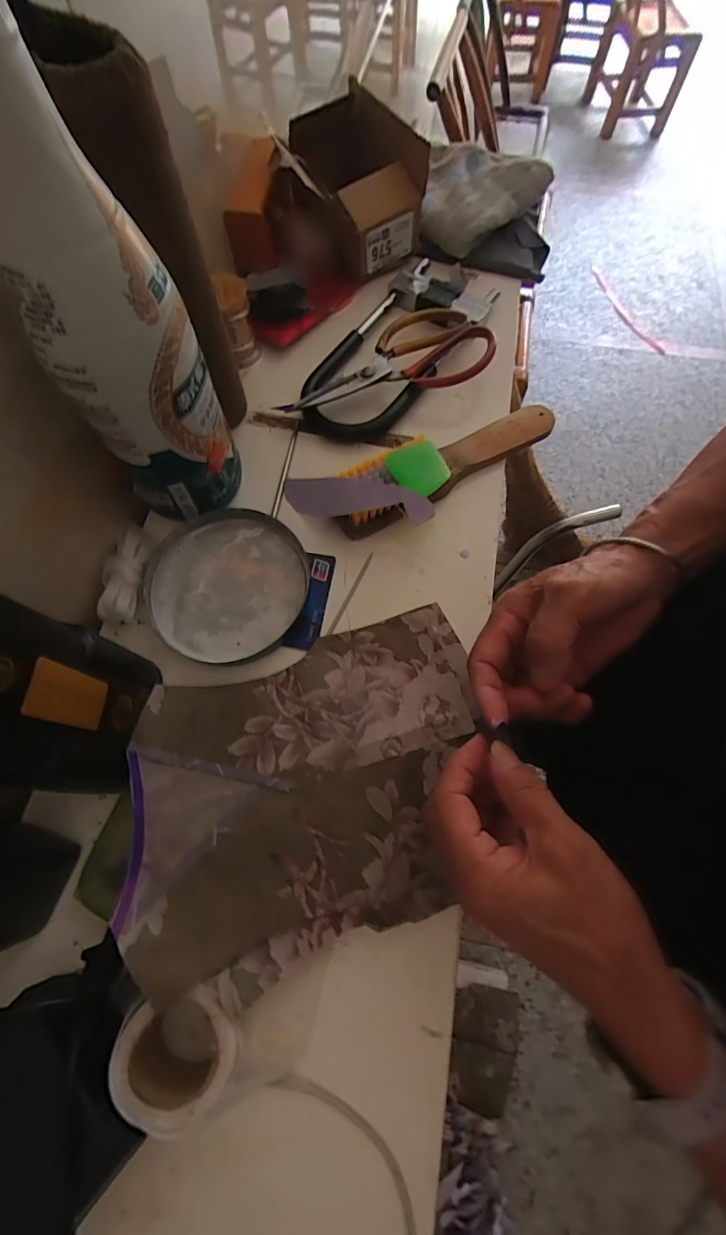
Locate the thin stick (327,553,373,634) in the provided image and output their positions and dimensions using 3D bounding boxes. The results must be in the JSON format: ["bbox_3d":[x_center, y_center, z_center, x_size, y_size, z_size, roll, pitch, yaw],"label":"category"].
[{"bbox_3d":[-0.010,-0.020,0.372,0.005,0.004,0.078,25,70,7],"label":"thin stick"}]

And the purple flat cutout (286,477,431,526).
[{"bbox_3d":[-0.011,-0.095,0.374,0.133,0.024,0.034,11,68,22],"label":"purple flat cutout"}]

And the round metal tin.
[{"bbox_3d":[-0.109,-0.028,0.366,0.122,0.018,0.124,1,69,-2],"label":"round metal tin"}]

